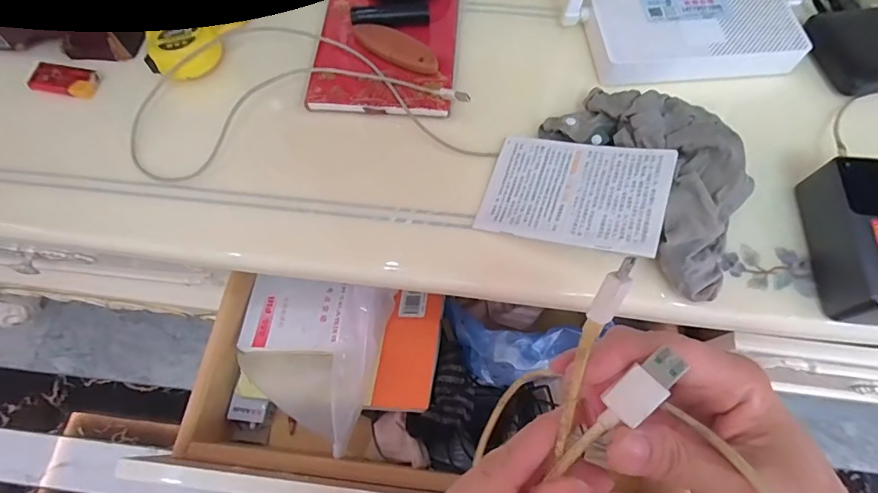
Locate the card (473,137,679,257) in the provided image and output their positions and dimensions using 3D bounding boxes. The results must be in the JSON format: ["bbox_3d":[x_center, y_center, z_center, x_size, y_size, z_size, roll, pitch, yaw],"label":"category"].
[{"bbox_3d":[0.115,-0.049,0.392,0.150,0.005,0.104,11,64,26],"label":"card"}]

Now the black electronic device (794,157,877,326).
[{"bbox_3d":[0.348,-0.003,0.373,0.051,0.051,0.132,3,65,2],"label":"black electronic device"}]

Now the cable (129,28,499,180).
[{"bbox_3d":[-0.130,-0.162,0.453,0.357,0.020,0.183,-2,65,0],"label":"cable"}]

